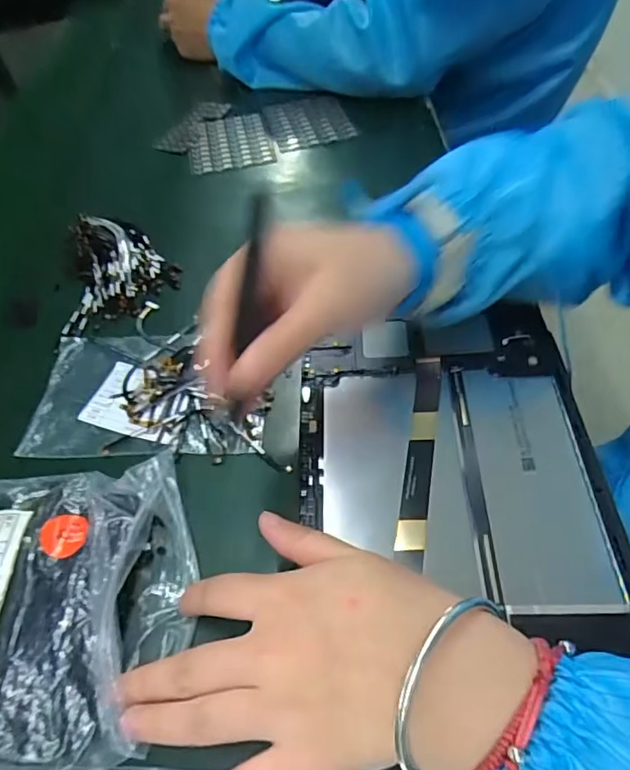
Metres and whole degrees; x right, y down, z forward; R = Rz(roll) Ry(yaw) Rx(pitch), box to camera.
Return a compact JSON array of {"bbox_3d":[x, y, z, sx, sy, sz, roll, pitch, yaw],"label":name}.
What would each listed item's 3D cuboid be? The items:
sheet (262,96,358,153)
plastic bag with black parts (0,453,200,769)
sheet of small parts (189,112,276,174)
[{"bbox_3d":[-0.008,-0.281,0.553,0.079,0.009,0.095,-17,51,-5],"label":"sheet"},{"bbox_3d":[-0.153,0.106,0.262,0.176,0.026,0.136,-4,51,3],"label":"plastic bag with black parts"},{"bbox_3d":[-0.087,-0.251,0.539,0.083,0.006,0.095,-10,51,-2],"label":"sheet of small parts"}]

